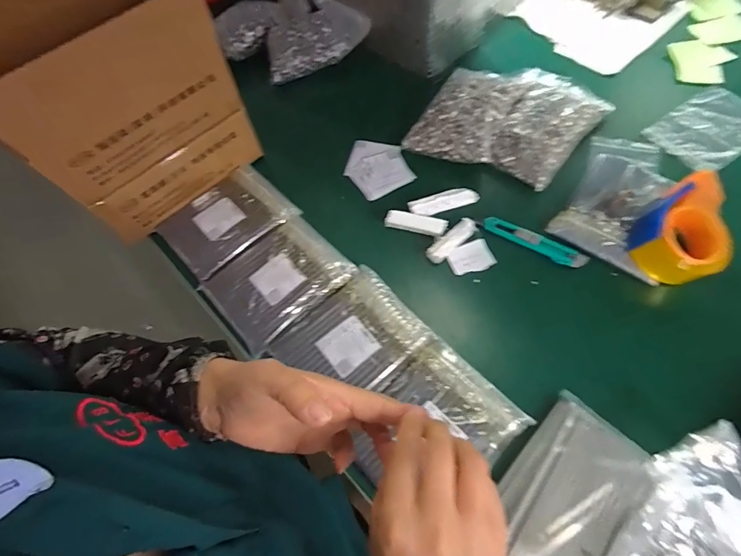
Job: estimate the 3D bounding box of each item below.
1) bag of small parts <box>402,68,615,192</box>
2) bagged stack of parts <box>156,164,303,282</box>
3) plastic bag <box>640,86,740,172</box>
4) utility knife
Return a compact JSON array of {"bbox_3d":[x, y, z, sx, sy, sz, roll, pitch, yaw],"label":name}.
[{"bbox_3d":[0.227,-0.270,0.671,0.250,0.046,0.265,34,70,18],"label":"bag of small parts"},{"bbox_3d":[-0.225,-0.092,0.635,0.182,0.028,0.144,-39,68,-15],"label":"bagged stack of parts"},{"bbox_3d":[0.552,-0.242,0.648,0.173,0.014,0.121,-32,66,-12],"label":"plastic bag"},{"bbox_3d":[0.235,-0.053,0.587,0.155,0.008,0.029,28,68,16],"label":"utility knife"}]

